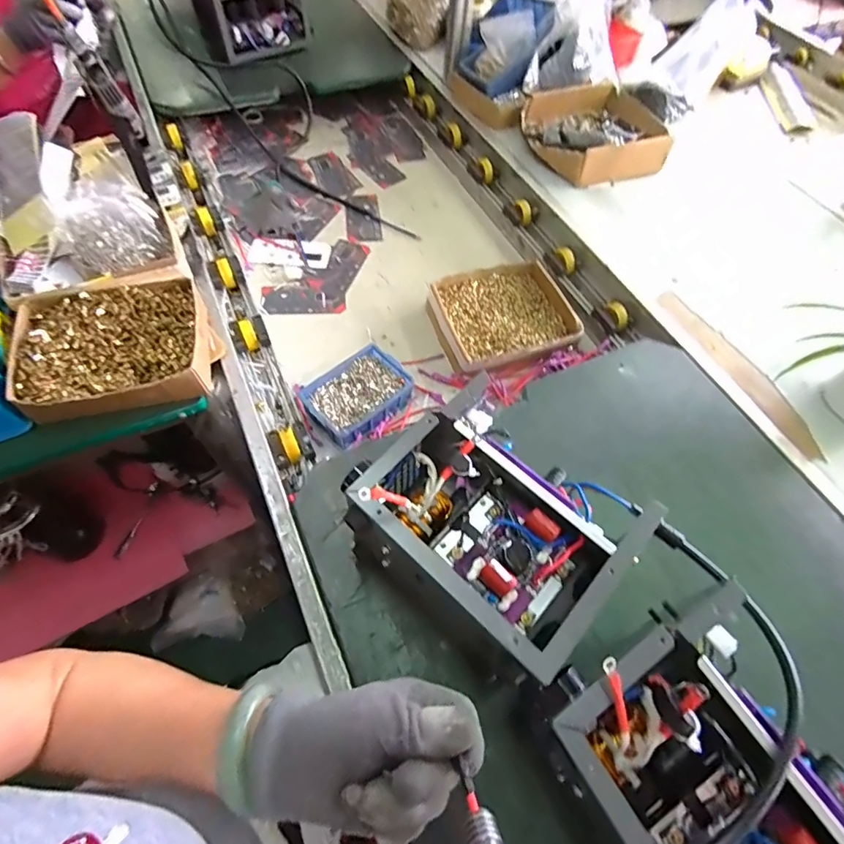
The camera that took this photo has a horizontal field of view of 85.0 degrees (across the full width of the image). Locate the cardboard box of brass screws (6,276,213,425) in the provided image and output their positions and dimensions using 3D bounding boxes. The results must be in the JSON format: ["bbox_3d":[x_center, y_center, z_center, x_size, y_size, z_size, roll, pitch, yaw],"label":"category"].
[{"bbox_3d":[-0.395,-0.098,0.597,0.214,0.052,0.183,-17,62,-13],"label":"cardboard box of brass screws"}]

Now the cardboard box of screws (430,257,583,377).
[{"bbox_3d":[0.134,-0.180,0.775,0.228,0.043,0.203,-18,62,-13],"label":"cardboard box of screws"}]

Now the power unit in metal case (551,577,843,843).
[{"bbox_3d":[0.212,0.252,0.318,0.195,0.103,0.212,-25,64,-17],"label":"power unit in metal case"}]

